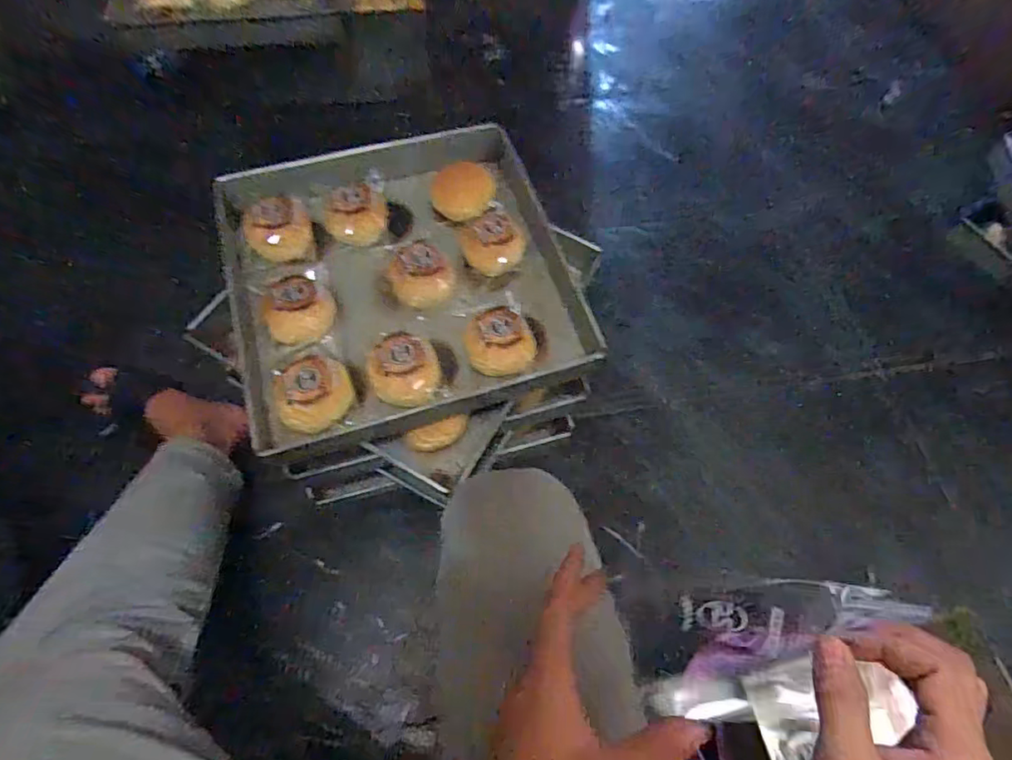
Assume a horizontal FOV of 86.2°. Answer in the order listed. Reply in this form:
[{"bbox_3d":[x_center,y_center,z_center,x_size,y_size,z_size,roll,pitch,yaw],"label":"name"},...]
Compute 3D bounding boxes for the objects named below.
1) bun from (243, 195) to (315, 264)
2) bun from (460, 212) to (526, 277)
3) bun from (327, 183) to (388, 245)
[{"bbox_3d":[-0.307,-0.205,0.735,0.085,0.040,0.101,-23,66,-13],"label":"bun"},{"bbox_3d":[-0.020,-0.183,0.735,0.087,0.038,0.084,1,63,-1],"label":"bun"},{"bbox_3d":[-0.202,-0.225,0.735,0.079,0.047,0.077,1,63,-1],"label":"bun"}]

